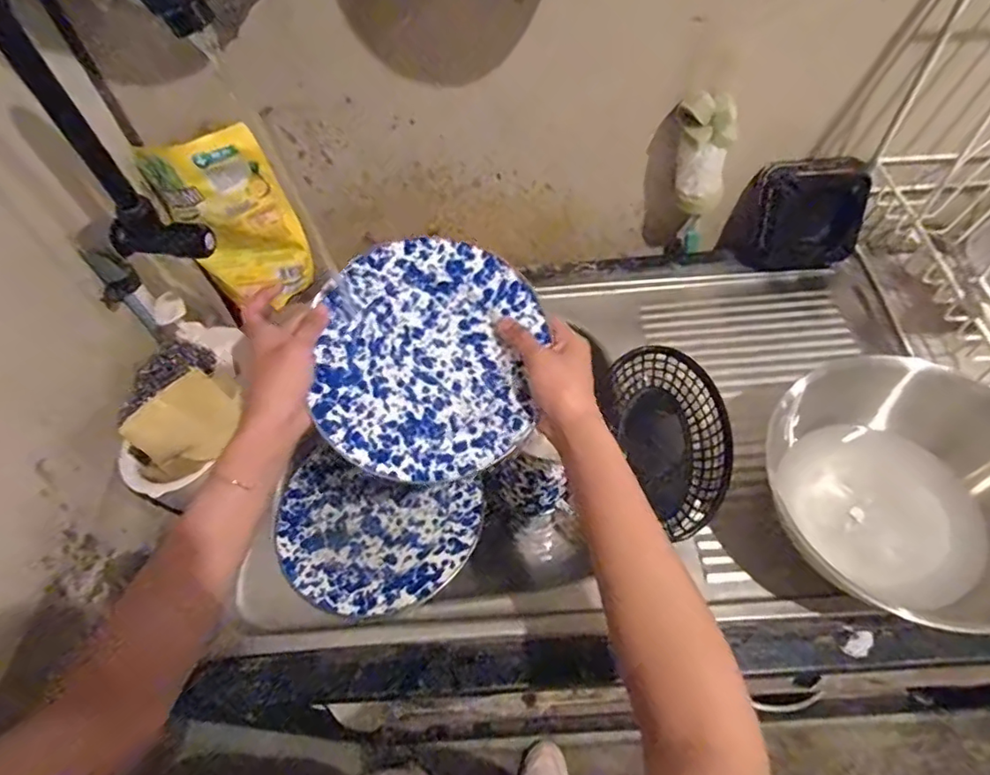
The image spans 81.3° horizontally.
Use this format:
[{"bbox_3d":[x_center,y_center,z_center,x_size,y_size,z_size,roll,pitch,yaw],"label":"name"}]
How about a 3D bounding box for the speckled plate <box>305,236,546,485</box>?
[{"bbox_3d":[-0.056,-0.025,0.494,0.181,0.016,0.209,0,78,0],"label":"speckled plate"}]

